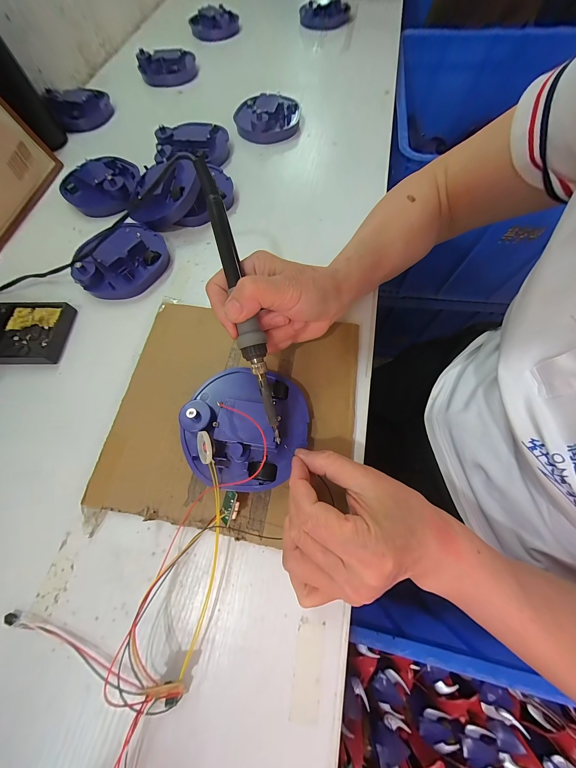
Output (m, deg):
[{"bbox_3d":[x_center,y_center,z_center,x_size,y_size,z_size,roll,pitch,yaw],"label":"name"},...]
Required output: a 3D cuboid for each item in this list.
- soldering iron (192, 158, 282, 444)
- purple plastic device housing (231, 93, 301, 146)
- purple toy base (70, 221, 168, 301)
[{"bbox_3d":[-0.034,-0.056,0.188,0.018,0.021,0.204,-15,92,-4],"label":"soldering iron"},{"bbox_3d":[-0.033,-0.435,0.413,0.104,0.035,0.083,-3,69,1],"label":"purple plastic device housing"},{"bbox_3d":[-0.204,-0.155,0.305,0.110,0.032,0.099,-43,74,-13],"label":"purple toy base"}]

